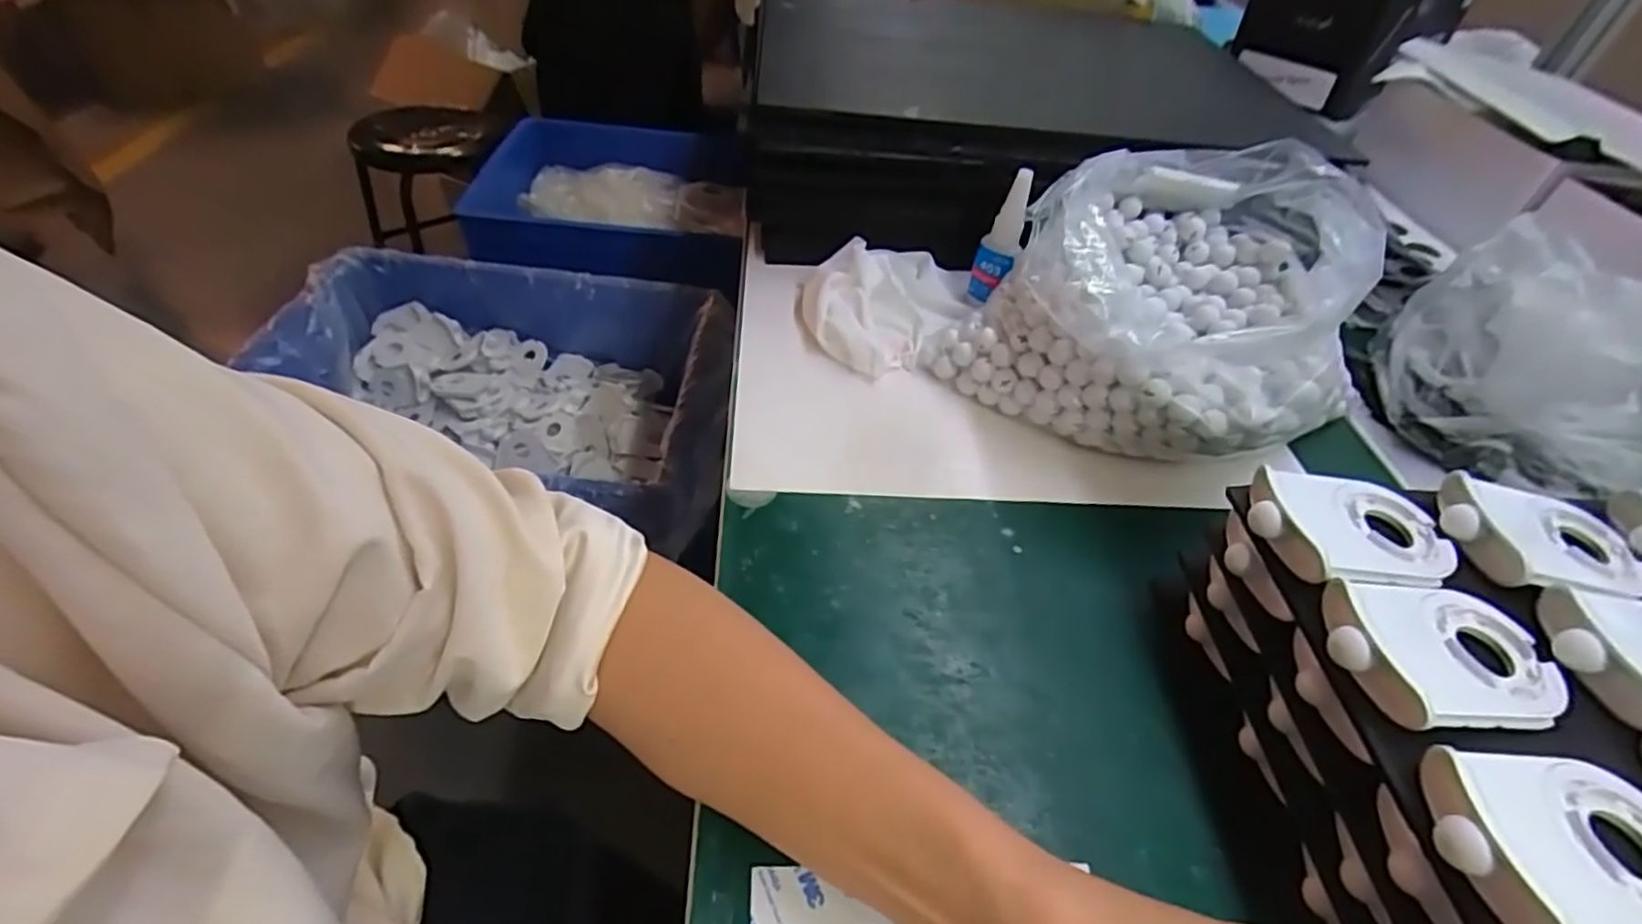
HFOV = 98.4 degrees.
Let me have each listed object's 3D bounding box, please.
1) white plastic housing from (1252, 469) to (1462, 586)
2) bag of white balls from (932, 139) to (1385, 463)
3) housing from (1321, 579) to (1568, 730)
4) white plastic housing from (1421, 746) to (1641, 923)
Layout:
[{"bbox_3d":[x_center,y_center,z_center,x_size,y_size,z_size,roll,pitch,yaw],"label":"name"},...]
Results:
[{"bbox_3d":[0.238,0.031,0.318,0.091,0.023,0.061,1,47,-6],"label":"white plastic housing"},{"bbox_3d":[0.235,-0.115,0.478,0.209,0.130,0.251,36,52,24],"label":"bag of white balls"},{"bbox_3d":[0.240,0.072,0.272,0.089,0.017,0.058,0,47,-7],"label":"housing"},{"bbox_3d":[0.240,0.121,0.223,0.089,0.018,0.058,1,46,-6],"label":"white plastic housing"}]

